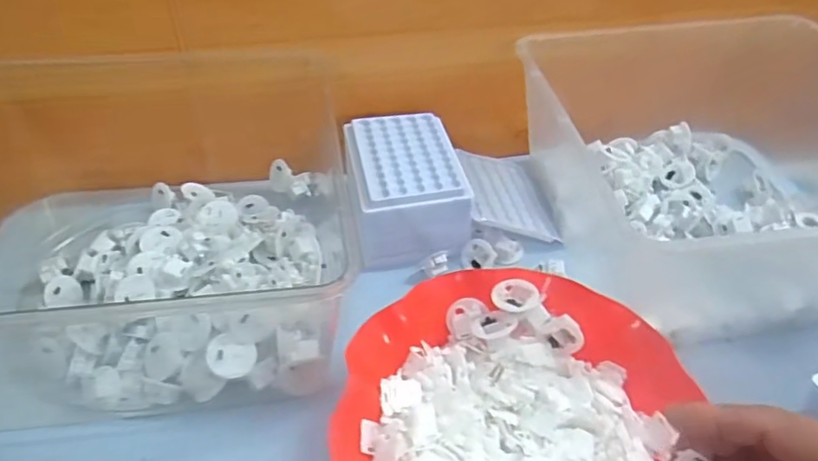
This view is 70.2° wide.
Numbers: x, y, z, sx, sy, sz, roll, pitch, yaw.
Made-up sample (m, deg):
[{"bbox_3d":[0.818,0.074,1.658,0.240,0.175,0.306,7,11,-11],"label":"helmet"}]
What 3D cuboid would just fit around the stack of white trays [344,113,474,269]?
[{"bbox_3d":[-0.003,-0.042,0.544,0.099,0.062,0.141,-8,44,-9],"label":"stack of white trays"}]

